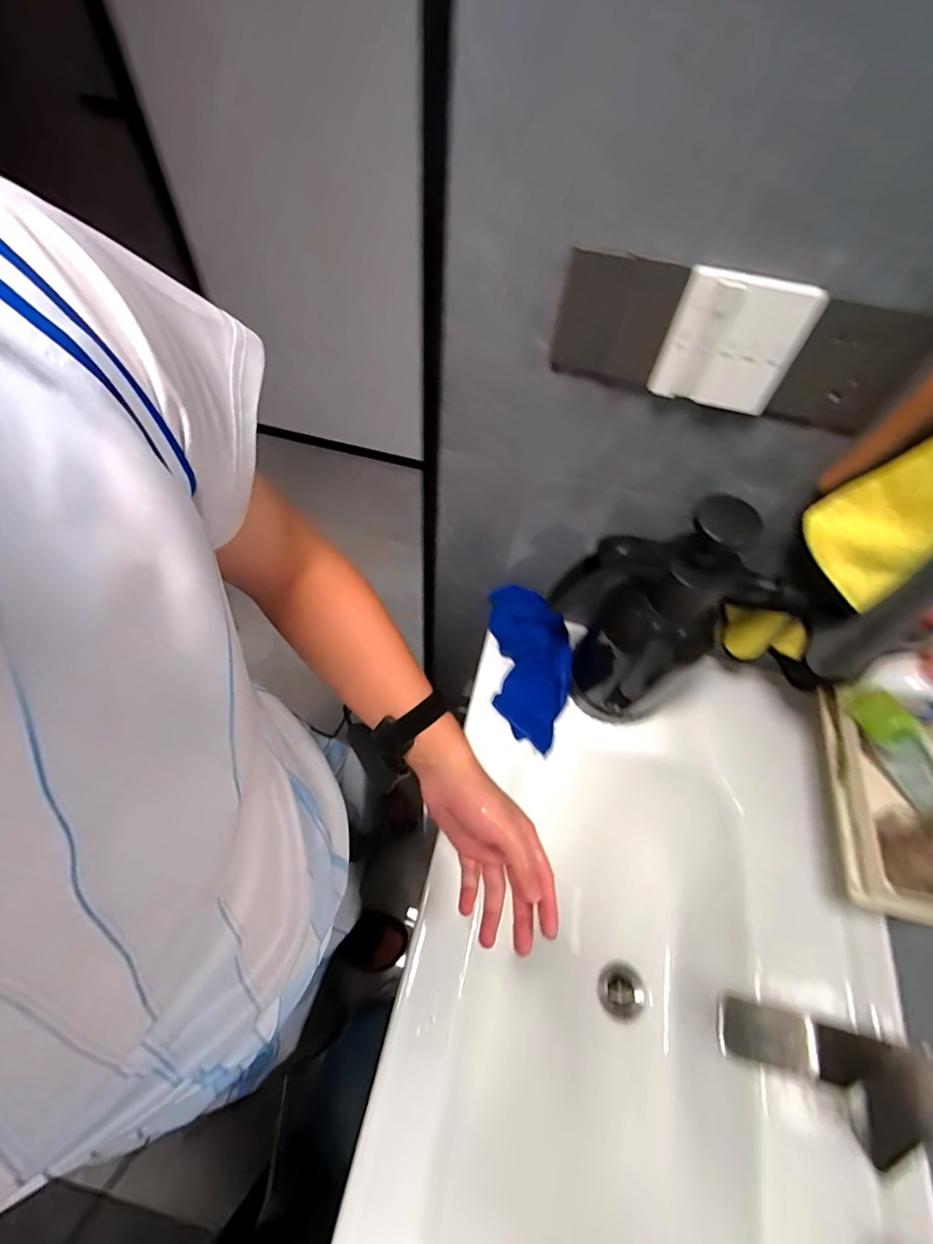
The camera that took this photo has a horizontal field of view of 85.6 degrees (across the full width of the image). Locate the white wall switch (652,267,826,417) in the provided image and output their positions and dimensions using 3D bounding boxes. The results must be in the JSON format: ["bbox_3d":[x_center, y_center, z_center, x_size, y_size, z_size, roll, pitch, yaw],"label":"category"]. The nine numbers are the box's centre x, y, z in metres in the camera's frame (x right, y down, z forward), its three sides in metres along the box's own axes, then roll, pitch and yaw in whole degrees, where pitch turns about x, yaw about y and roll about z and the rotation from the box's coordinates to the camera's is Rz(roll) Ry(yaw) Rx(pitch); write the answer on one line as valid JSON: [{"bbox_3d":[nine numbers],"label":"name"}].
[{"bbox_3d":[0.197,-0.207,0.377,0.094,0.087,0.017,11,59,8],"label":"white wall switch"}]

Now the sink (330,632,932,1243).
[{"bbox_3d":[0.172,0.428,0.566,0.470,0.203,0.789,11,59,8],"label":"sink"}]

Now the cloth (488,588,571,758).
[{"bbox_3d":[0.086,0.061,0.674,0.101,0.052,0.217,-6,80,-3],"label":"cloth"}]

